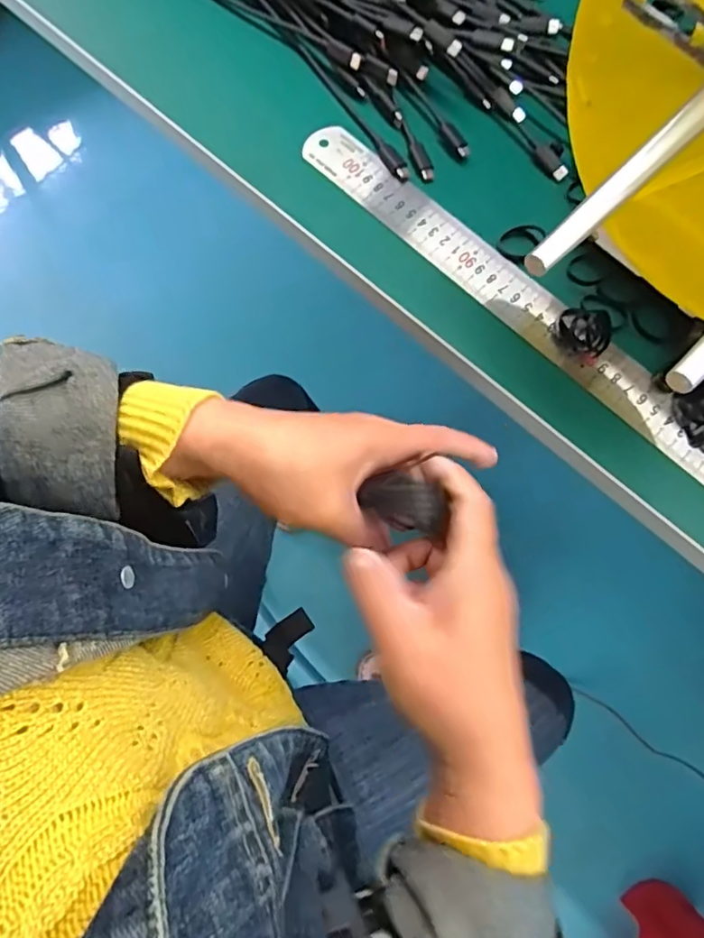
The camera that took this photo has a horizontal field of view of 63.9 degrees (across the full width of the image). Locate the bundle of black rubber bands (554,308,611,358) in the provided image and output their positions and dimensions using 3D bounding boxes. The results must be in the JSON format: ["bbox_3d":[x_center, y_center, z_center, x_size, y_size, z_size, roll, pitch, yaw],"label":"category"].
[{"bbox_3d":[0.144,-0.085,0.347,0.032,0.016,0.023,12,74,2],"label":"bundle of black rubber bands"}]

